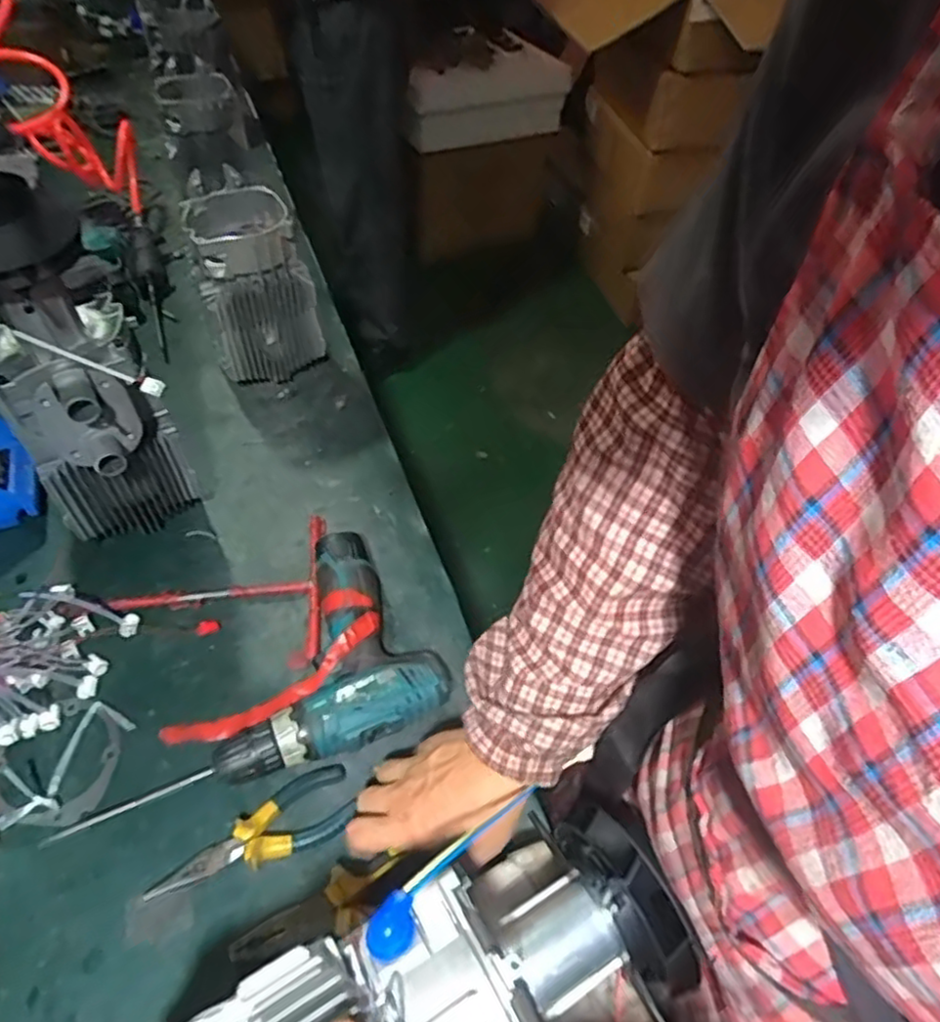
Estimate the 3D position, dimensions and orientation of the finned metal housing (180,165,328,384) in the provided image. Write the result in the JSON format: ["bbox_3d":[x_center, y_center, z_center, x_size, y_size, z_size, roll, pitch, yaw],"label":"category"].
[{"bbox_3d":[-0.260,-0.263,0.813,0.119,0.223,0.123,-20,51,-17],"label":"finned metal housing"}]

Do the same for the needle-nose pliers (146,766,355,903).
[{"bbox_3d":[-0.163,0.240,0.500,0.146,0.015,0.052,-18,50,-15],"label":"needle-nose pliers"}]

